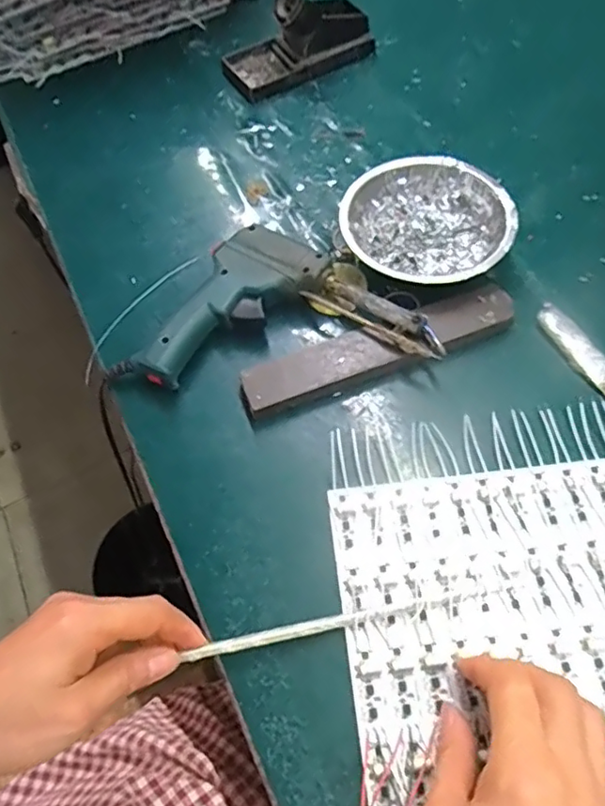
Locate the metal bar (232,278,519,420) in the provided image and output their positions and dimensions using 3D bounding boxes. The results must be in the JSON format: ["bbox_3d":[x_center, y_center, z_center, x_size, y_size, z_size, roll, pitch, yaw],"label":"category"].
[{"bbox_3d":[0.055,-0.038,0.419,0.201,0.016,0.038,-21,62,-8],"label":"metal bar"}]

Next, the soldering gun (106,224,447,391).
[{"bbox_3d":[-0.023,-0.075,0.440,0.225,0.031,0.119,-4,61,2],"label":"soldering gun"}]

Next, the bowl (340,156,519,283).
[{"bbox_3d":[0.099,-0.138,0.462,0.123,0.042,0.112,-2,61,3],"label":"bowl"}]

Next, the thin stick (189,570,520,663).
[{"bbox_3d":[0.028,0.122,0.335,0.187,0.007,0.011,-12,61,-4],"label":"thin stick"}]

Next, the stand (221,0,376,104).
[{"bbox_3d":[-0.003,-0.369,0.588,0.149,0.061,0.079,-24,62,-9],"label":"stand"}]

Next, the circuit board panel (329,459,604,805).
[{"bbox_3d":[0.125,0.143,0.317,0.193,0.009,0.225,-7,61,0],"label":"circuit board panel"}]

